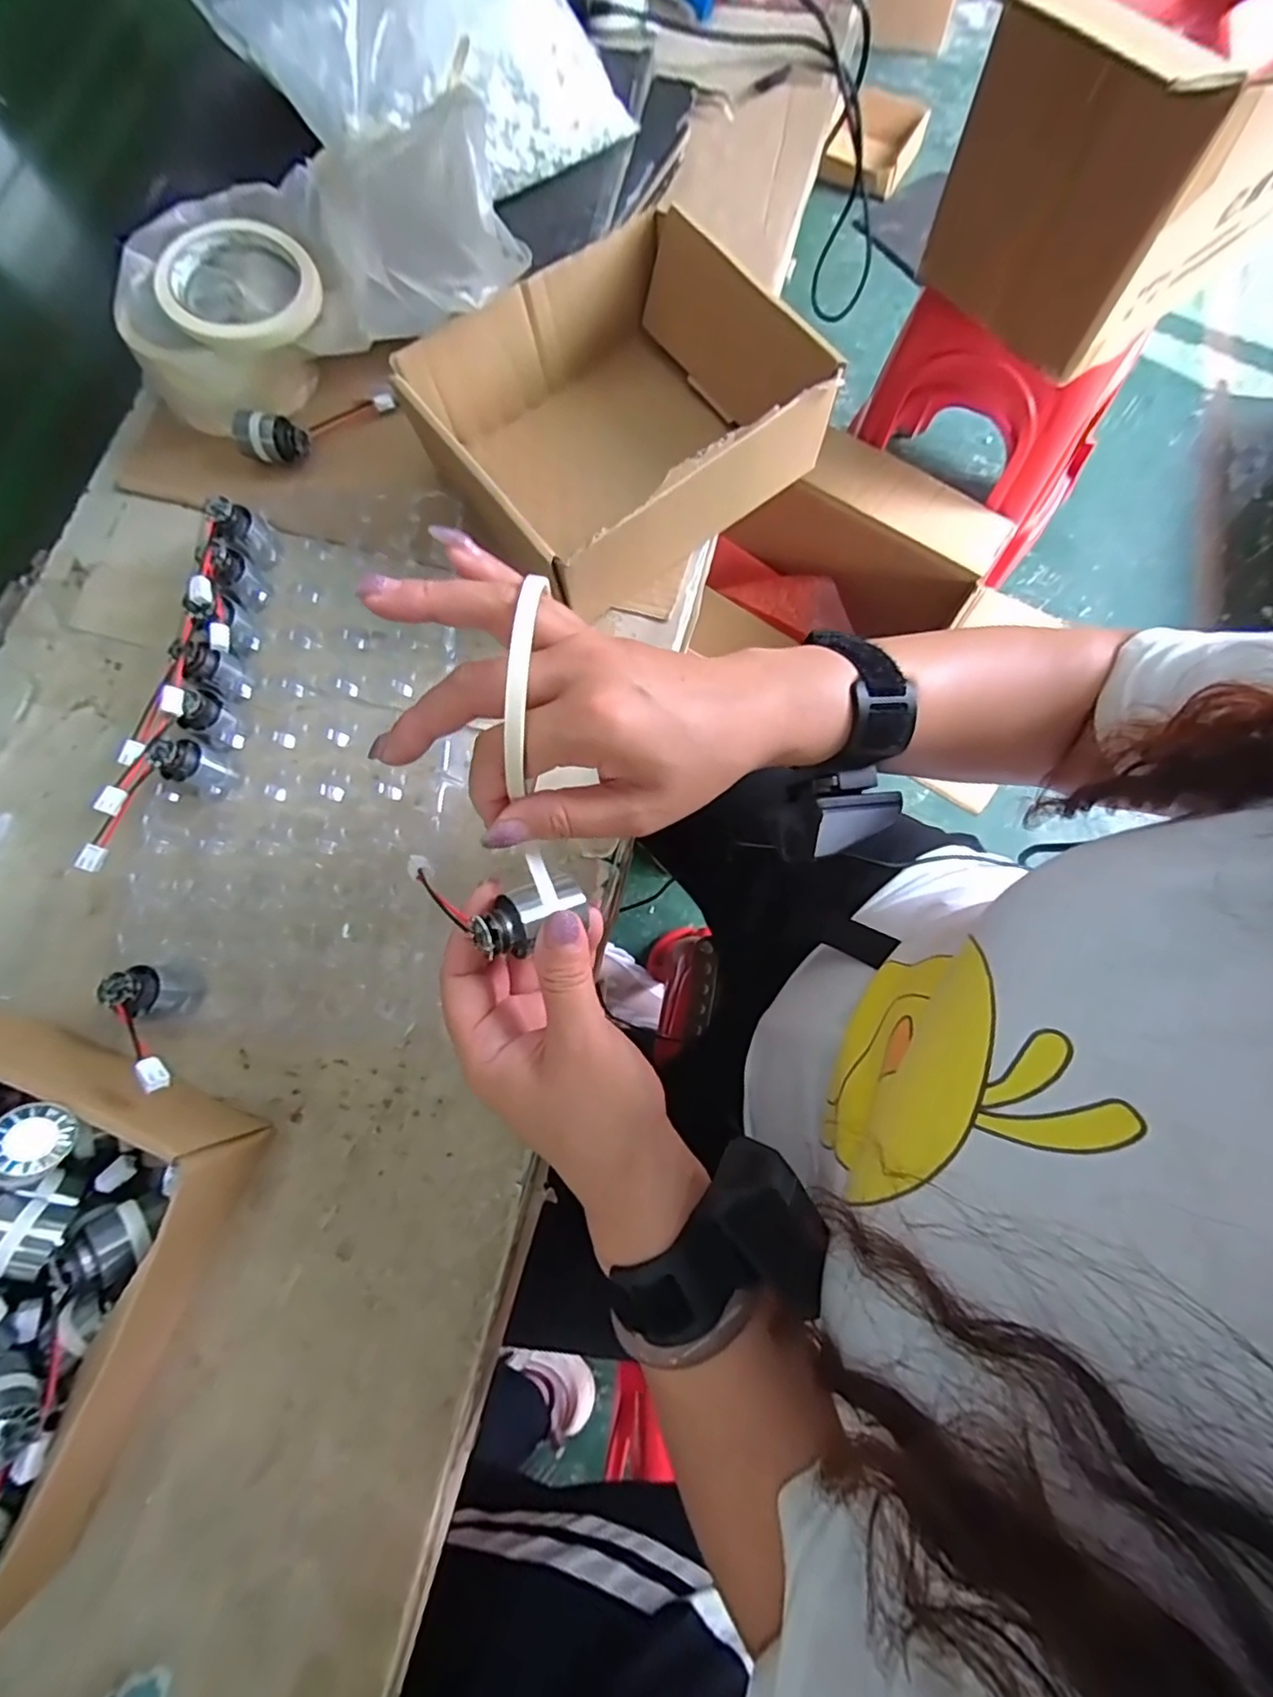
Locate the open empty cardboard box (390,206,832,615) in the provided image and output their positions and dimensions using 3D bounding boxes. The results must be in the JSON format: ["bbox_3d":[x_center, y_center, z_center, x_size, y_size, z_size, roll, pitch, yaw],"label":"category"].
[{"bbox_3d":[-0.012,-0.273,0.398,0.210,0.081,0.194,-39,78,-7],"label":"open empty cardboard box"}]

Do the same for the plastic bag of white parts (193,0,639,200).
[{"bbox_3d":[-0.156,-0.509,0.391,0.266,0.092,0.130,22,79,9],"label":"plastic bag of white parts"}]

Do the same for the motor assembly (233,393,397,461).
[{"bbox_3d":[-0.227,-0.302,0.433,0.109,0.025,0.037,-28,78,-6],"label":"motor assembly"}]

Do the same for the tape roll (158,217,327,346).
[{"bbox_3d":[-0.255,-0.363,0.397,0.095,0.017,0.095,-1,77,4],"label":"tape roll"}]

